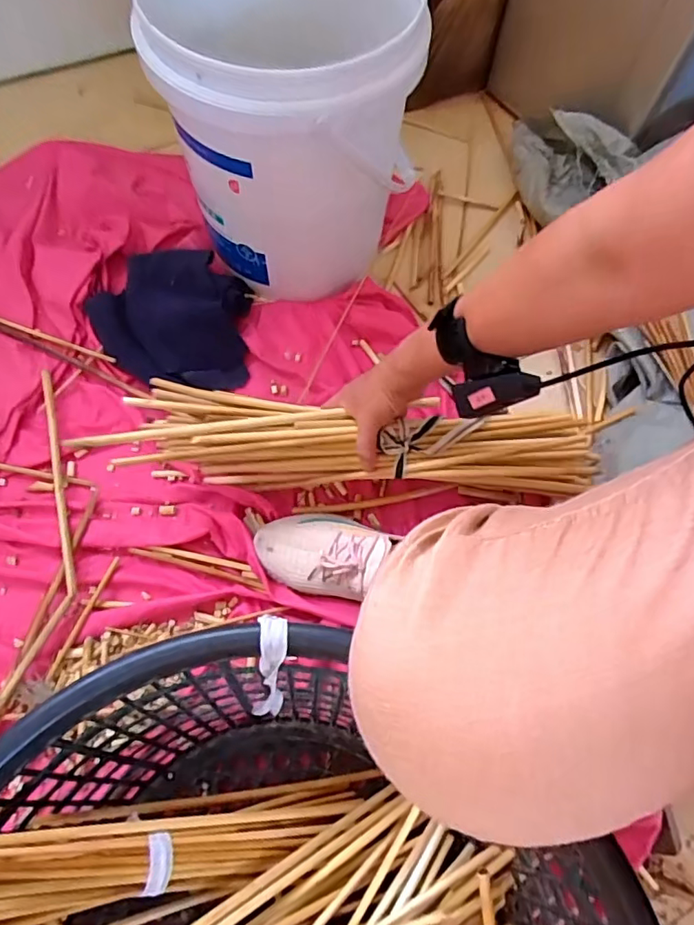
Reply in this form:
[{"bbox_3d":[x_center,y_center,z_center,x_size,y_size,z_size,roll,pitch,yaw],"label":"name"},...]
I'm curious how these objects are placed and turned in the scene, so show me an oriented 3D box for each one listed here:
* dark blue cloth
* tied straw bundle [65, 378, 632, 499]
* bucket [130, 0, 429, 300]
[{"bbox_3d":[-0.239,-0.199,0.712,0.211,0.052,0.181,0,69,-3],"label":"dark blue cloth"},{"bbox_3d":[0.011,-0.020,0.590,0.492,0.101,0.096,3,69,-2],"label":"tied straw bundle"},{"bbox_3d":[-0.071,-0.399,0.658,0.275,0.311,0.267,5,69,-1],"label":"bucket"}]

